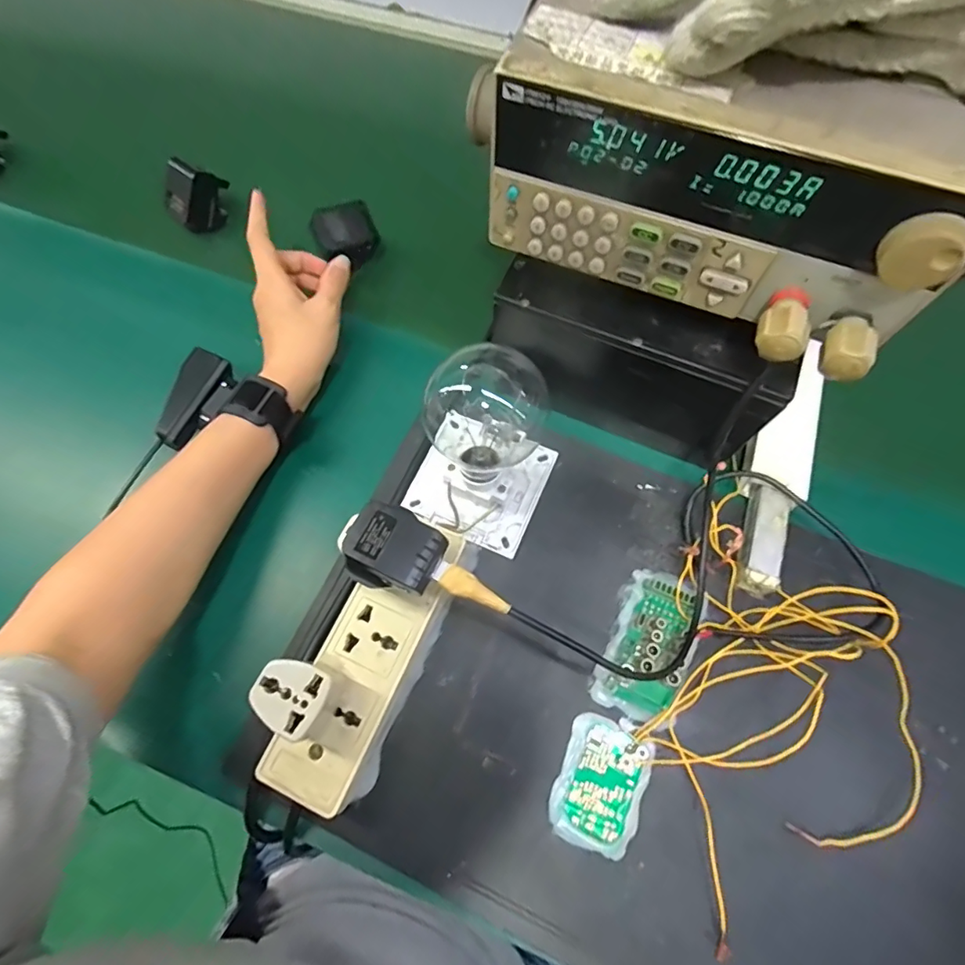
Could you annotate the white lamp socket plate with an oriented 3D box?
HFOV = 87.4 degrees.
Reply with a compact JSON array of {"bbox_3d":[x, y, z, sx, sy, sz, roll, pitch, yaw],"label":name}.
[{"bbox_3d":[-0.001,-0.005,0.355,0.087,0.033,0.084,23,70,10],"label":"white lamp socket plate"}]

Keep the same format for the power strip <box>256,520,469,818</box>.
[{"bbox_3d":[-0.067,0.104,0.311,0.051,0.033,0.167,22,70,10],"label":"power strip"}]

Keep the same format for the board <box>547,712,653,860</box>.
[{"bbox_3d":[0.070,0.177,0.296,0.049,0.005,0.067,21,69,9],"label":"board"}]

